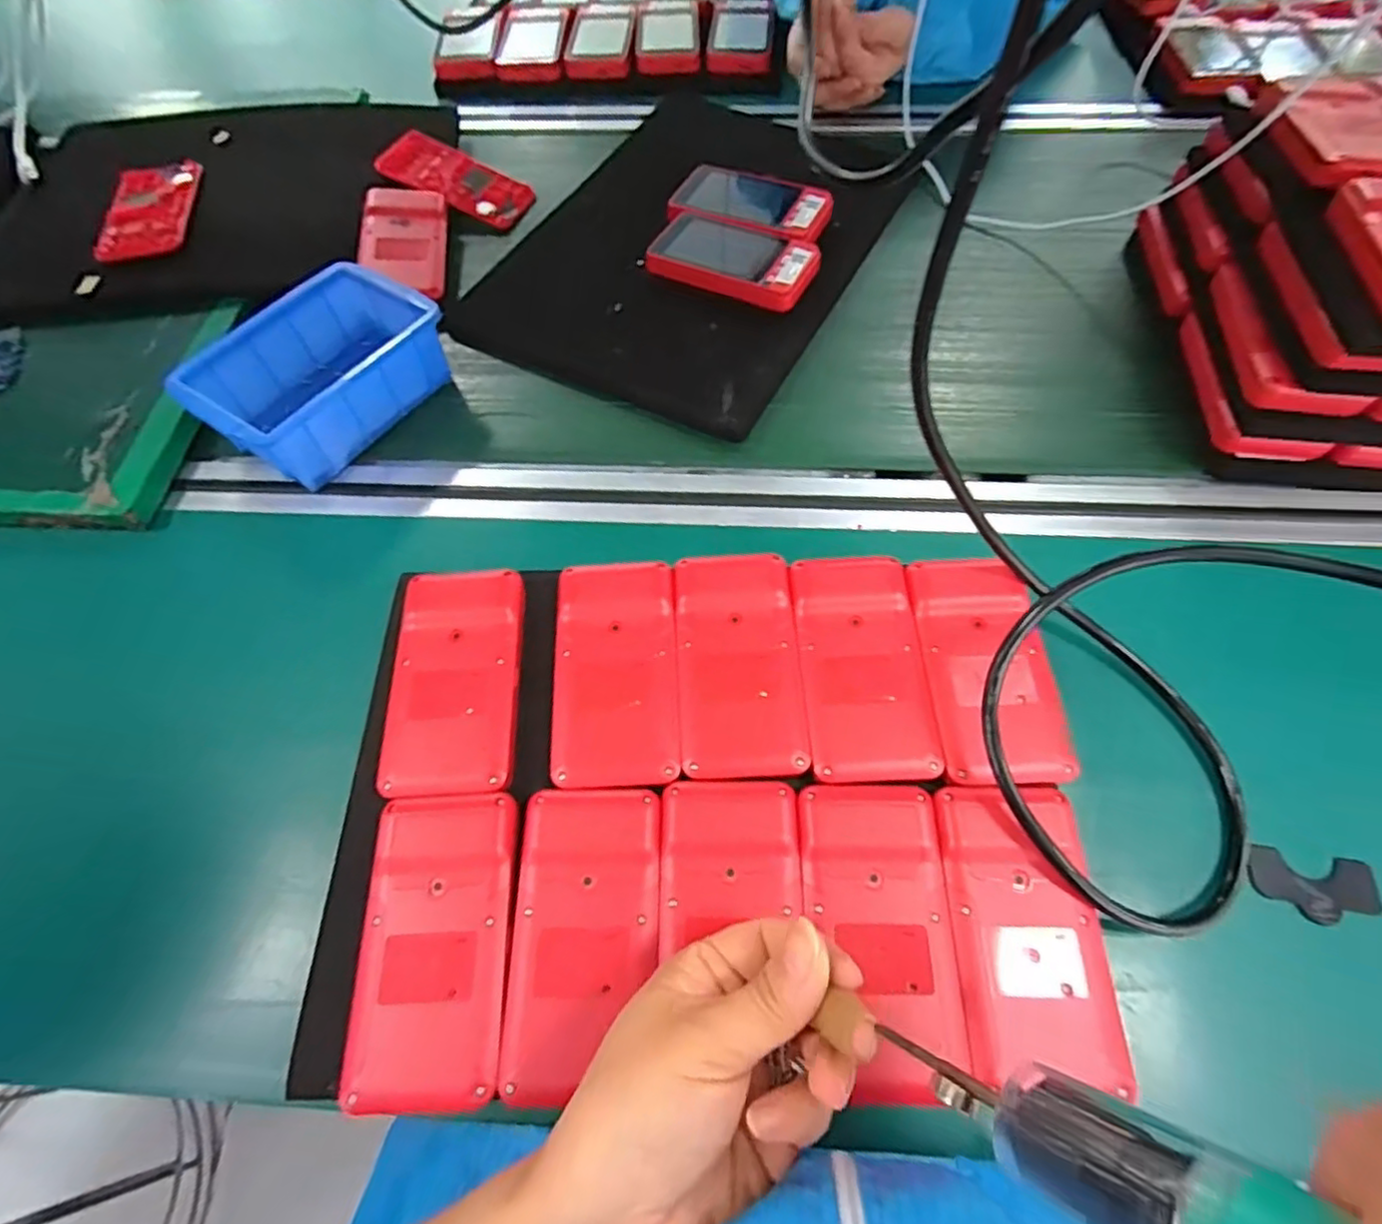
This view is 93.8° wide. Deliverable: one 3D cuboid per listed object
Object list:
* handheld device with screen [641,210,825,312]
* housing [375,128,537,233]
[{"bbox_3d":[0.033,-0.265,0.485,0.121,0.018,0.066,27,66,15],"label":"handheld device with screen"},{"bbox_3d":[-0.197,-0.367,0.549,0.122,0.012,0.062,26,64,-1],"label":"housing"}]

